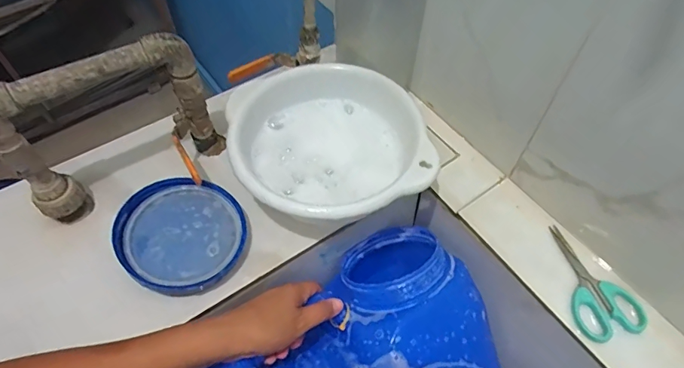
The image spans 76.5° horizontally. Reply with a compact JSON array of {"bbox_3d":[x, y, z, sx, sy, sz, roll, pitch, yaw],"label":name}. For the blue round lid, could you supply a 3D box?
[{"bbox_3d":[-0.163,0.051,0.447,0.119,0.020,0.120,7,56,-10],"label":"blue round lid"}]

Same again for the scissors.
[{"bbox_3d":[0.248,0.096,0.442,0.061,0.011,0.119,-14,57,-8],"label":"scissors"}]

